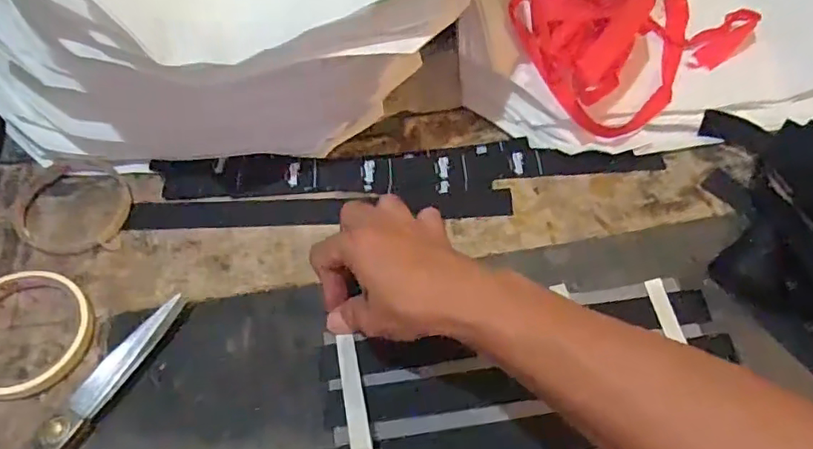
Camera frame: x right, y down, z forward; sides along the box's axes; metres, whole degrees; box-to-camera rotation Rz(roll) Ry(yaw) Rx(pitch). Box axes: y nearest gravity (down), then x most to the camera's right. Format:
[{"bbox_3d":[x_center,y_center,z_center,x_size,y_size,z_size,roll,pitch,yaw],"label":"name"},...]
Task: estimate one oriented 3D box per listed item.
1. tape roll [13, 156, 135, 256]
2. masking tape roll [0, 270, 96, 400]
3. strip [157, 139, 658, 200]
[{"bbox_3d":[-0.263,-0.017,0.458,0.095,0.013,0.081,13,59,10],"label":"tape roll"},{"bbox_3d":[-0.261,0.072,0.397,0.086,0.013,0.090,-9,58,-4],"label":"masking tape roll"},{"bbox_3d":[0.003,-0.045,0.489,0.401,0.008,0.045,-4,63,-2],"label":"strip"}]

